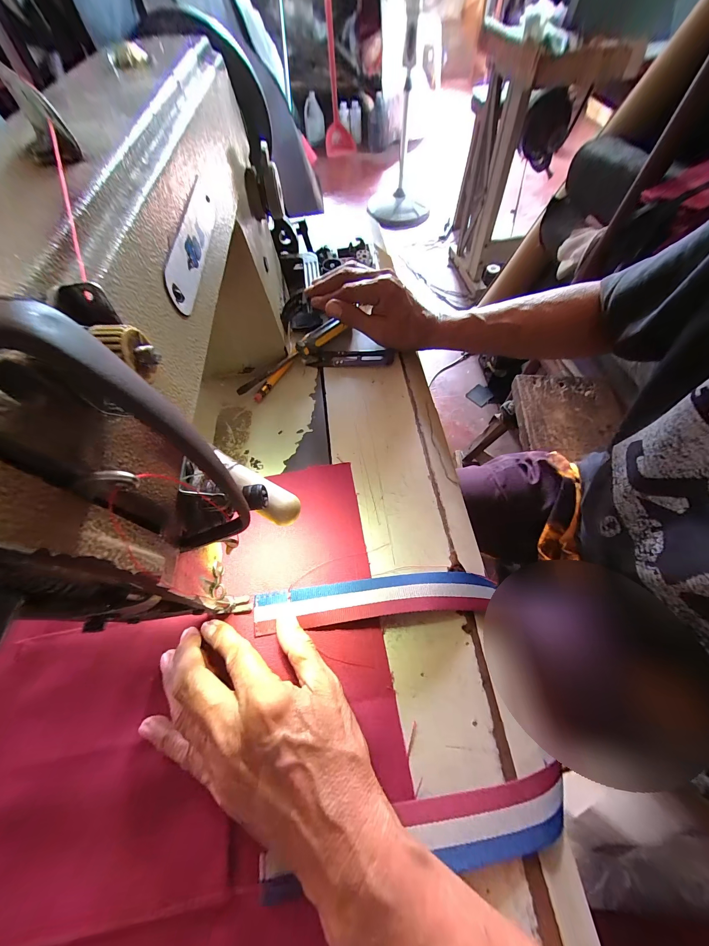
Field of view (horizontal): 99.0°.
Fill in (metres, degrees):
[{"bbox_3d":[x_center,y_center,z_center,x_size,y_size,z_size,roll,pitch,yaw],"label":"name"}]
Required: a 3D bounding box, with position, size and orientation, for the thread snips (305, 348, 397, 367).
[{"bbox_3d":[-0.004,-0.137,0.361,0.099,0.007,0.024,2,62,4],"label":"thread snips"}]

